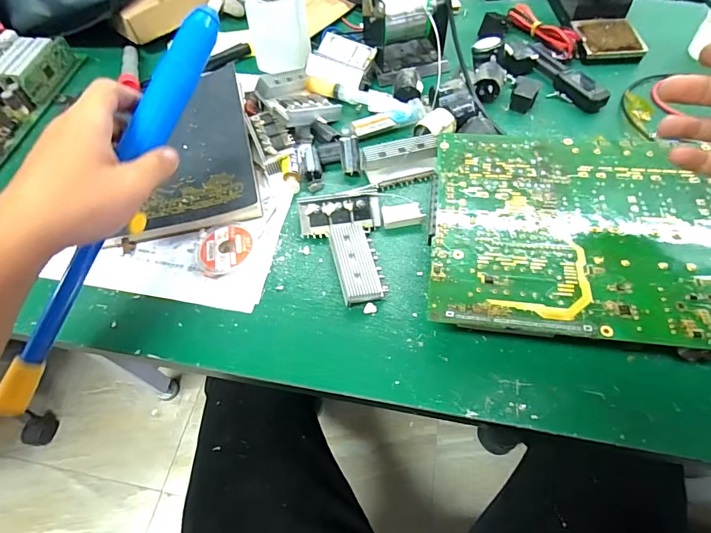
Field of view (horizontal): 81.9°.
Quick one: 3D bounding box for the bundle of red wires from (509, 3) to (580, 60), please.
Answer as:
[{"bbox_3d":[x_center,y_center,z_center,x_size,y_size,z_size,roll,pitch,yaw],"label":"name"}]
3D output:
[{"bbox_3d":[0.227,-0.285,0.494,0.034,0.023,0.104,-23,61,-12],"label":"bundle of red wires"}]

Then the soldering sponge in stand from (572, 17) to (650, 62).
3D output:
[{"bbox_3d":[0.303,-0.276,0.497,0.072,0.017,0.070,-1,59,1],"label":"soldering sponge in stand"}]

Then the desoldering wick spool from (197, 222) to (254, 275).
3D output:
[{"bbox_3d":[-0.111,-0.017,0.350,0.047,0.009,0.054,-12,59,-6],"label":"desoldering wick spool"}]

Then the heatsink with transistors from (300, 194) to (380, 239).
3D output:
[{"bbox_3d":[-0.014,-0.046,0.361,0.069,0.017,0.033,-7,98,-4],"label":"heatsink with transistors"}]

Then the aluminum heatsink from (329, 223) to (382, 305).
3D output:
[{"bbox_3d":[-0.001,-0.005,0.337,0.032,0.019,0.074,-10,59,-5],"label":"aluminum heatsink"}]

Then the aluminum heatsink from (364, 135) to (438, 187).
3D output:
[{"bbox_3d":[0.044,-0.099,0.388,0.068,0.027,0.033,-16,60,-8],"label":"aluminum heatsink"}]

